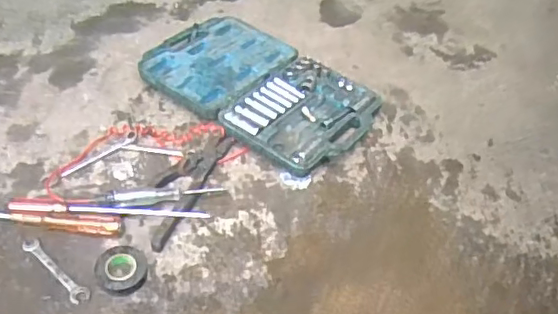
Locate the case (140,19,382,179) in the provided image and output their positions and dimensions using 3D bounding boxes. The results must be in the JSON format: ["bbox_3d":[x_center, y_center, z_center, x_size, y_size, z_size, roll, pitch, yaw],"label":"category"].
[{"bbox_3d":[-0.033,-0.120,0.992,0.378,0.046,0.243,33,53,21],"label":"case"}]

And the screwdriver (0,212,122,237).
[{"bbox_3d":[-0.311,0.088,0.782,0.191,0.020,0.028,4,49,-3],"label":"screwdriver"}]

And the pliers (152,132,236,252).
[{"bbox_3d":[-0.141,0.040,0.861,0.062,0.012,0.227,19,50,11],"label":"pliers"}]

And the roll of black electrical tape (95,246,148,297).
[{"bbox_3d":[-0.203,0.145,0.751,0.062,0.015,0.070,-6,50,-12],"label":"roll of black electrical tape"}]

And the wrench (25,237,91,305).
[{"bbox_3d":[-0.291,0.145,0.750,0.125,0.004,0.022,35,54,22],"label":"wrench"}]

